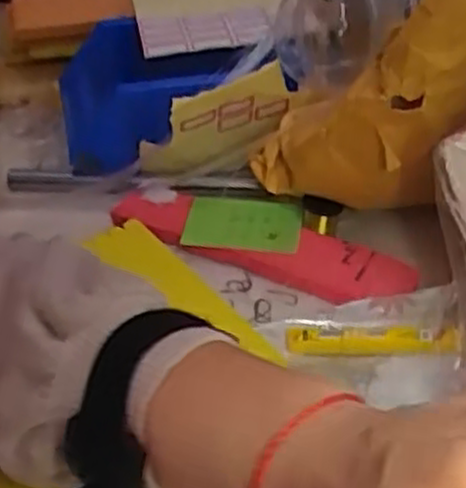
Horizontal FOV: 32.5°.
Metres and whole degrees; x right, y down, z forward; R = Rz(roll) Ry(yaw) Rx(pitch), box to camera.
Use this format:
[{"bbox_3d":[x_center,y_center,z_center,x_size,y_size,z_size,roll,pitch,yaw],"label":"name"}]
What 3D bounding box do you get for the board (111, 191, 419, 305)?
[{"bbox_3d":[0.018,-0.007,0.519,0.201,0.008,0.059,18,44,25],"label":"board"}]

